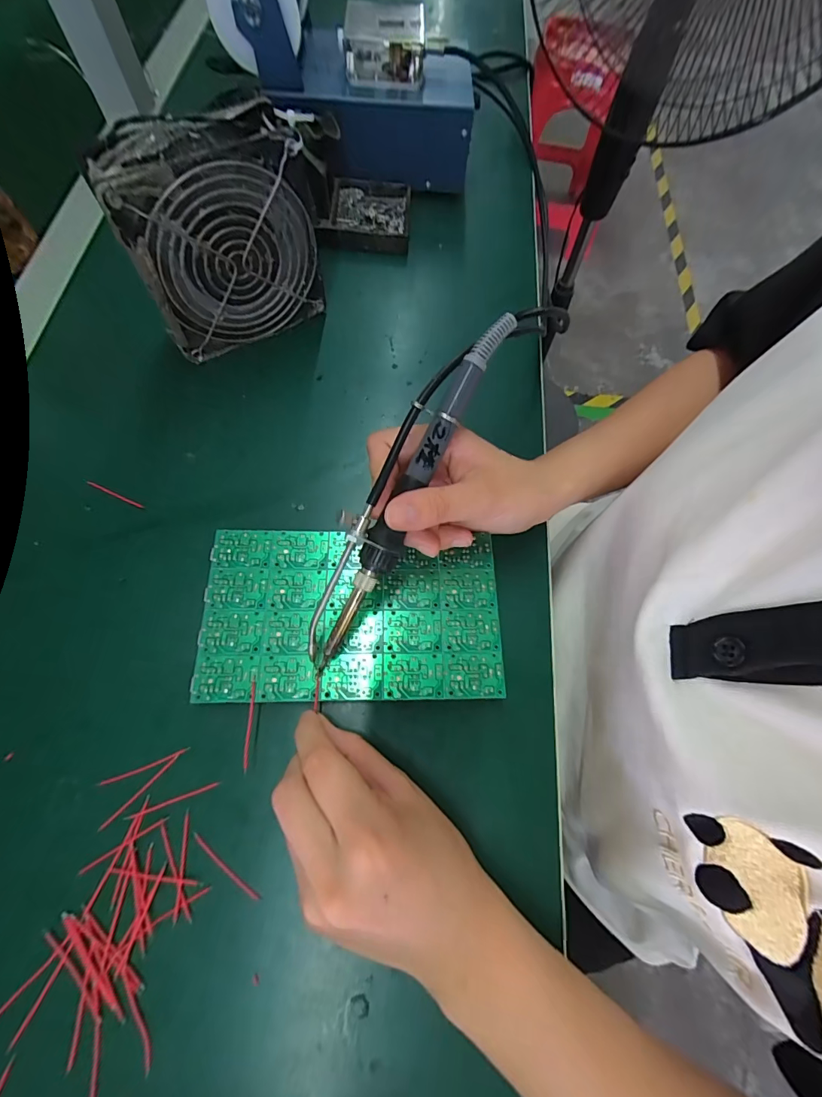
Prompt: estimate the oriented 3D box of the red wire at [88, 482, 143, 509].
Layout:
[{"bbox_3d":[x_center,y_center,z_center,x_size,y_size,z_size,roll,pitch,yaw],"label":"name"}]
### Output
[{"bbox_3d":[-0.198,-0.037,0.286,0.043,0.004,0.004,23,69,6],"label":"red wire"}]

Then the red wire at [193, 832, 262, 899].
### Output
[{"bbox_3d":[-0.094,0.162,0.217,0.045,0.004,0.004,36,71,11],"label":"red wire"}]

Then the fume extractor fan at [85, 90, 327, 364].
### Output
[{"bbox_3d":[-0.127,-0.205,0.296,0.122,0.127,0.043,-30,74,-15],"label":"fume extractor fan"}]

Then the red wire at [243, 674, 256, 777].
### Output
[{"bbox_3d":[-0.088,0.094,0.230,0.004,0.004,0.048,-1,69,-3],"label":"red wire"}]

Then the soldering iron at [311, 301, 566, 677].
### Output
[{"bbox_3d":[0.002,-0.034,0.222,0.037,0.027,0.225,32,93,14],"label":"soldering iron"}]

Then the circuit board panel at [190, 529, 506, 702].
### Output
[{"bbox_3d":[-0.034,0.037,0.256,0.172,0.004,0.100,1,69,-4],"label":"circuit board panel"}]

